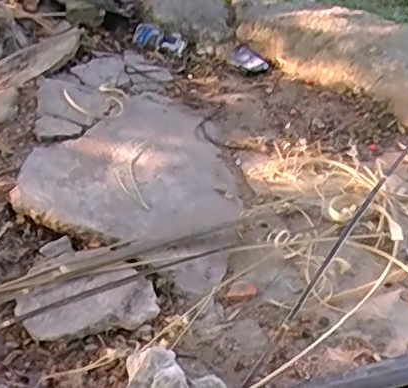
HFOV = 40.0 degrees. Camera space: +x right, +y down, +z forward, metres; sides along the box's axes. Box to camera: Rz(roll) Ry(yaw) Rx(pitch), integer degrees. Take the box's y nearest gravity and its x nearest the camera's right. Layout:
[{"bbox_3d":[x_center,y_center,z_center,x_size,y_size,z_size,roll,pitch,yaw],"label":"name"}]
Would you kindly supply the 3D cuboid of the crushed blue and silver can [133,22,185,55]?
[{"bbox_3d":[-0.130,-0.452,1.647,0.152,0.017,0.076,17,76,0],"label":"crushed blue and silver can"}]

